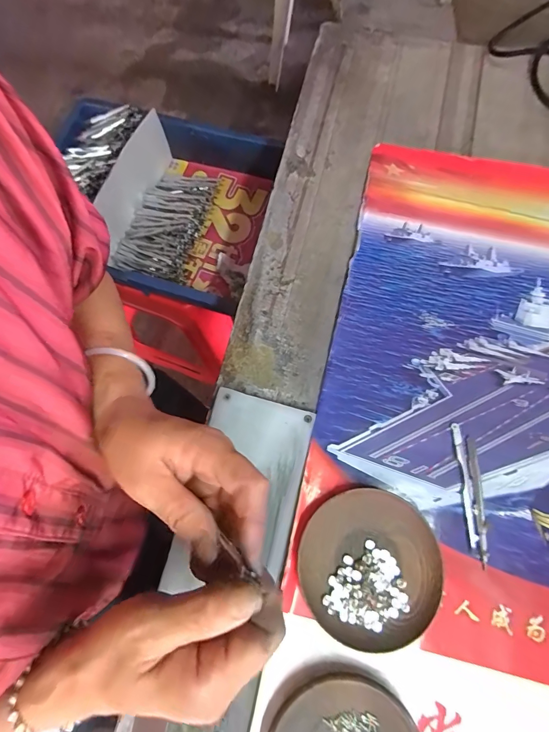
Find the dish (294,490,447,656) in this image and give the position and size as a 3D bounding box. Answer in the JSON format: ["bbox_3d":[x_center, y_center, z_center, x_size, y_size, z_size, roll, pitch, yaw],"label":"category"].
[{"bbox_3d":[0.080,0.165,0.298,0.116,0.016,0.112,0,74,1],"label":"dish"}]

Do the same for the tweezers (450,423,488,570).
[{"bbox_3d":[0.176,0.111,0.317,0.019,0.005,0.114,-1,74,1],"label":"tweezers"}]

